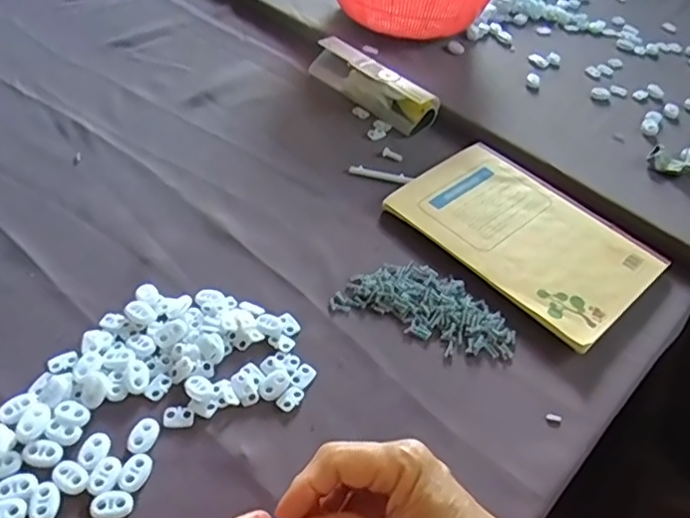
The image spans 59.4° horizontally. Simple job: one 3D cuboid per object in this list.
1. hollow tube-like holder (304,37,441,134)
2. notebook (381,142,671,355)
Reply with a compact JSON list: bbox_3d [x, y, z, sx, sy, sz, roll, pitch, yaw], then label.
[{"bbox_3d":[0.027,-0.187,0.642,0.156,0.037,0.042,37,53,25],"label":"hollow tube-like holder"},{"bbox_3d":[0.152,-0.023,0.521,0.143,0.015,0.207,-33,58,-31],"label":"notebook"}]

